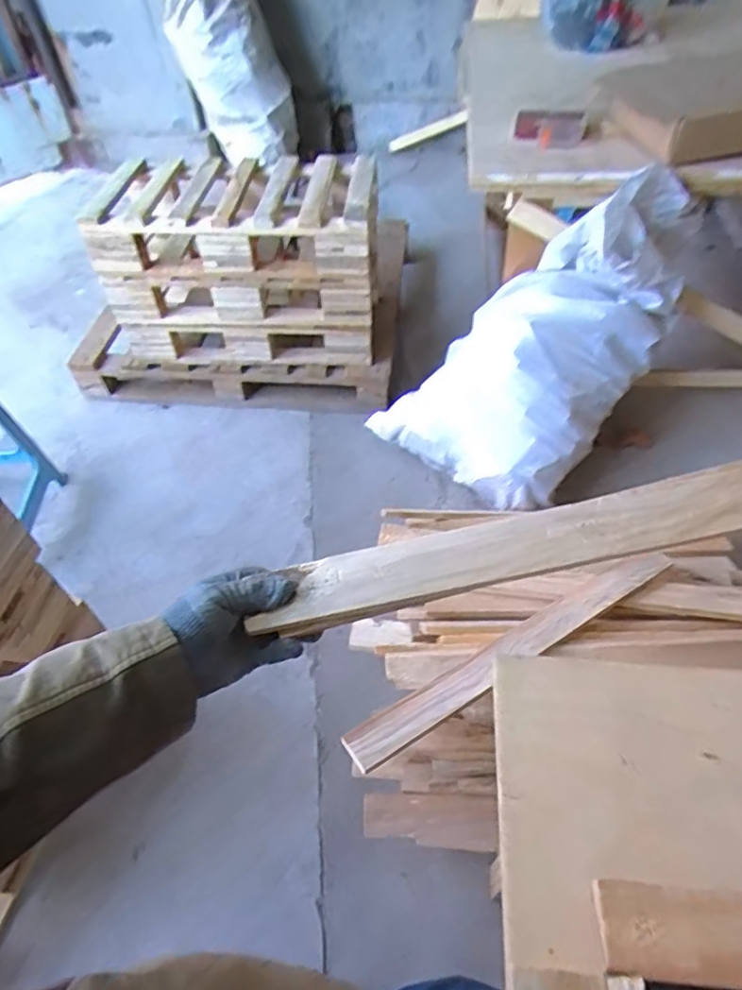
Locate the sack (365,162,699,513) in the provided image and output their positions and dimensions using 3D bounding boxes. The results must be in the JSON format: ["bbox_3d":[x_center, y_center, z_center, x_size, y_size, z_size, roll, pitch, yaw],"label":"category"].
[{"bbox_3d":[0.384,-0.337,1.319,0.441,0.304,0.736,39,103,31],"label":"sack"}]

